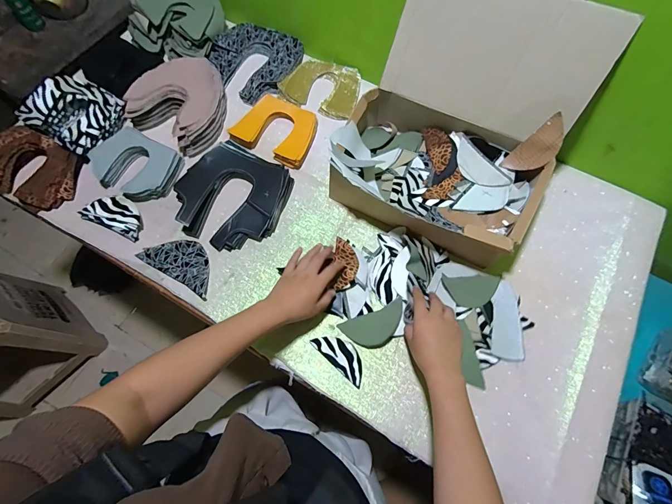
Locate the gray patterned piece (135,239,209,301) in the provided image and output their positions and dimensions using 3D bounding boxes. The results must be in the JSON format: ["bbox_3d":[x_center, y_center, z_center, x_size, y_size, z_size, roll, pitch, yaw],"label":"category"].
[{"bbox_3d":[-0.269,0.014,0.600,0.146,0.011,0.073,29,70,12],"label":"gray patterned piece"}]

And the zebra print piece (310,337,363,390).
[{"bbox_3d":[0.010,0.165,0.547,0.098,0.007,0.043,40,74,15],"label":"zebra print piece"}]

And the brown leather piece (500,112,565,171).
[{"bbox_3d":[0.338,-0.170,0.569,0.051,0.105,0.004,47,42,6],"label":"brown leather piece"}]

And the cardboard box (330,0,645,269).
[{"bbox_3d":[0.193,-0.204,0.547,0.338,0.260,0.317,22,71,9],"label":"cardboard box"}]

